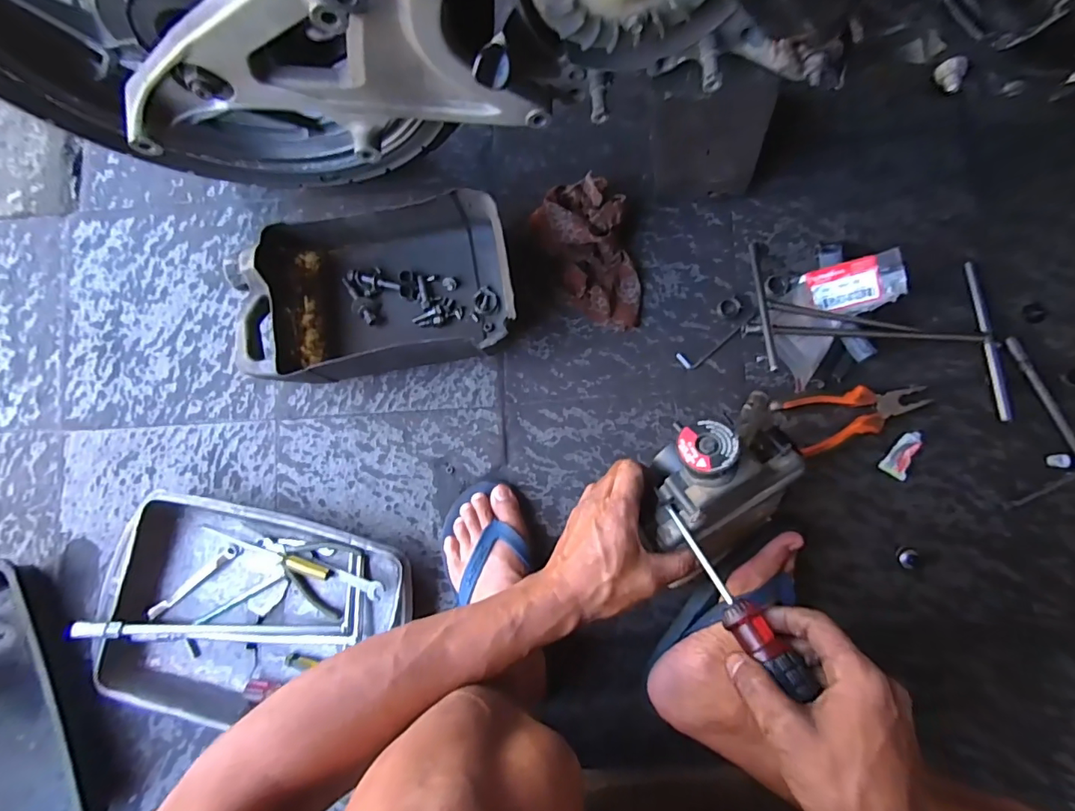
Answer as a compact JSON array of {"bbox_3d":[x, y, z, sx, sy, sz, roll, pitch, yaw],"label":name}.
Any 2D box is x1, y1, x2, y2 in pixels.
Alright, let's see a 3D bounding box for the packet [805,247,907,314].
[{"bbox_3d":[0.367,-0.138,0.568,0.091,0.015,0.059,-11,93,34],"label":"packet"}]

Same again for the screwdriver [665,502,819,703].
[{"bbox_3d":[0.144,0.141,0.369,0.030,0.025,0.148,-33,52,0],"label":"screwdriver"}]

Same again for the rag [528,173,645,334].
[{"bbox_3d":[0.071,-0.185,0.605,0.106,0.061,0.189,-29,83,0],"label":"rag"}]

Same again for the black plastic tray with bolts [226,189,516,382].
[{"bbox_3d":[-0.189,-0.130,0.598,0.314,0.098,0.180,-9,84,3],"label":"black plastic tray with bolts"}]

